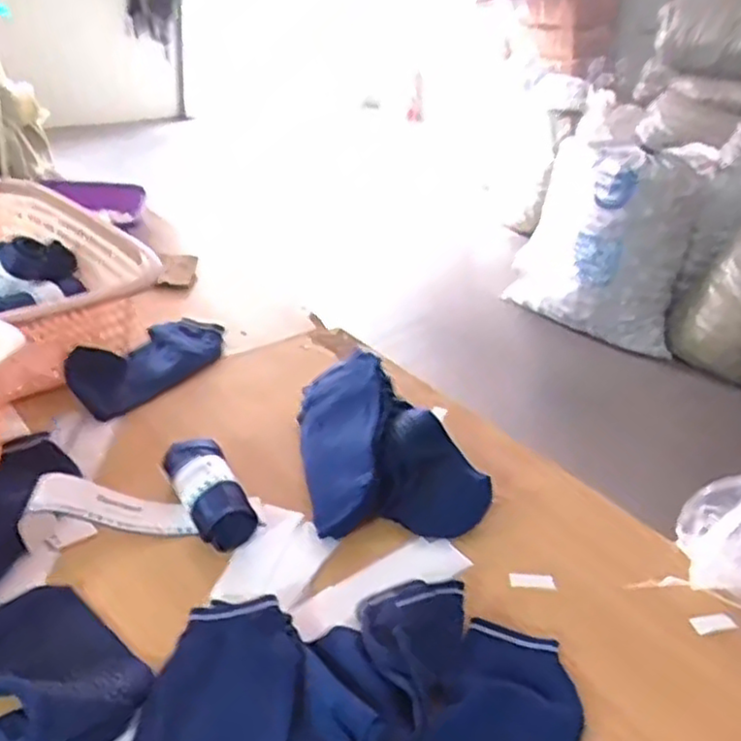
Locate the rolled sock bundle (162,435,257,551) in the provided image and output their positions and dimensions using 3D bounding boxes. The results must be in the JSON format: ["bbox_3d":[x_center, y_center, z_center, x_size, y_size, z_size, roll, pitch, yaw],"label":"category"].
[{"bbox_3d":[-0.127,0.096,0.569,0.046,0.041,0.108,-13,38,-29],"label":"rolled sock bundle"}]

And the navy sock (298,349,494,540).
[{"bbox_3d":[0.011,0.056,0.647,0.145,0.060,0.205,-1,34,-15],"label":"navy sock"}]

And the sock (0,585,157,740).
[{"bbox_3d":[-0.200,0.174,0.433,0.097,0.033,0.125,-21,43,-35],"label":"sock"}]

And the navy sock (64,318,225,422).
[{"bbox_3d":[-0.229,-0.017,0.740,0.084,0.042,0.196,25,36,24],"label":"navy sock"}]

